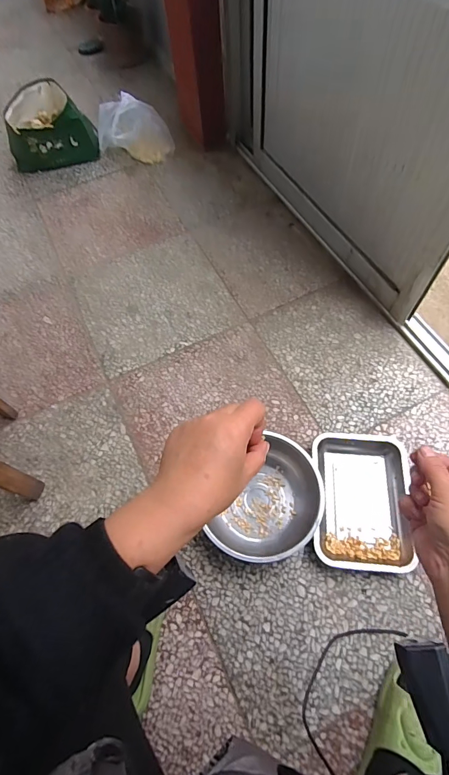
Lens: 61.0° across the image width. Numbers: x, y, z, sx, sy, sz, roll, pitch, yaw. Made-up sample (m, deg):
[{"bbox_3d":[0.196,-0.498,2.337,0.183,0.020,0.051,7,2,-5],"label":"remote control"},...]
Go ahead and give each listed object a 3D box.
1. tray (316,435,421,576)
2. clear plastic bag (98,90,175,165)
[{"bbox_3d":[0.278,0.223,0.783,0.190,0.039,0.275,3,64,5],"label":"tray"},{"bbox_3d":[-0.327,-0.902,1.294,0.230,0.236,0.206,39,72,20],"label":"clear plastic bag"}]

